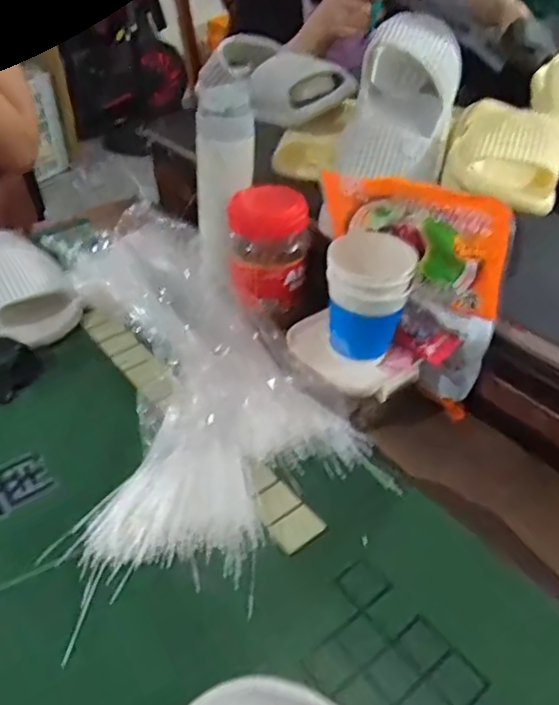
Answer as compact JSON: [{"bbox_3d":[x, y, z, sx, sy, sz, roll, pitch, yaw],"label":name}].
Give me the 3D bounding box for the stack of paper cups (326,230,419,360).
[{"bbox_3d":[0.076,-0.054,0.506,0.070,0.094,0.083,4,40,6],"label":"stack of paper cups"}]

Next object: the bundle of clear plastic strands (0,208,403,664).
[{"bbox_3d":[-0.136,0.011,0.576,0.269,0.055,0.460,-22,44,-23],"label":"bundle of clear plastic strands"}]

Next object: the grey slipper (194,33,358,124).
[{"bbox_3d":[-0.008,-0.360,0.778,0.101,0.072,0.241,-31,48,-31],"label":"grey slipper"}]

